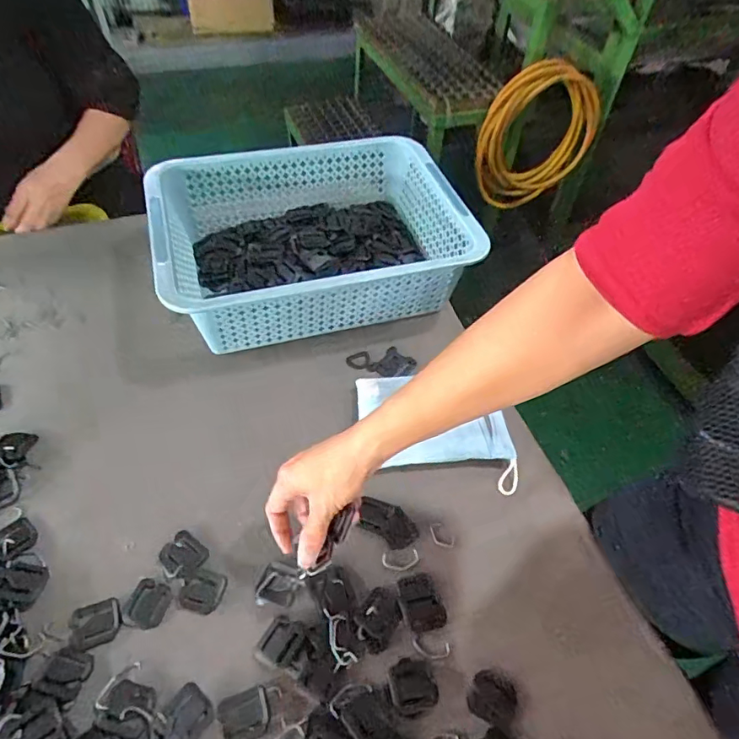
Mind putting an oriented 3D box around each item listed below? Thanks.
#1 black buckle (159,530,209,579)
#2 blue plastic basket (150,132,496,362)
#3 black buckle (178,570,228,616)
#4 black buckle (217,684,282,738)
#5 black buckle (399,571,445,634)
[{"bbox_3d":[-0.176,0.174,0.484,0.039,0.008,0.040,-36,63,-25],"label":"black buckle"},{"bbox_3d":[-0.073,-0.178,0.694,0.390,0.119,0.286,-14,56,-13],"label":"blue plastic basket"},{"bbox_3d":[-0.149,0.198,0.460,0.038,0.008,0.035,16,55,9],"label":"black buckle"},{"bbox_3d":[-0.095,0.275,0.414,0.048,0.004,0.035,-17,57,-15],"label":"black buckle"},{"bbox_3d":[0.046,0.214,0.474,0.037,0.007,0.048,-15,56,-13],"label":"black buckle"}]

